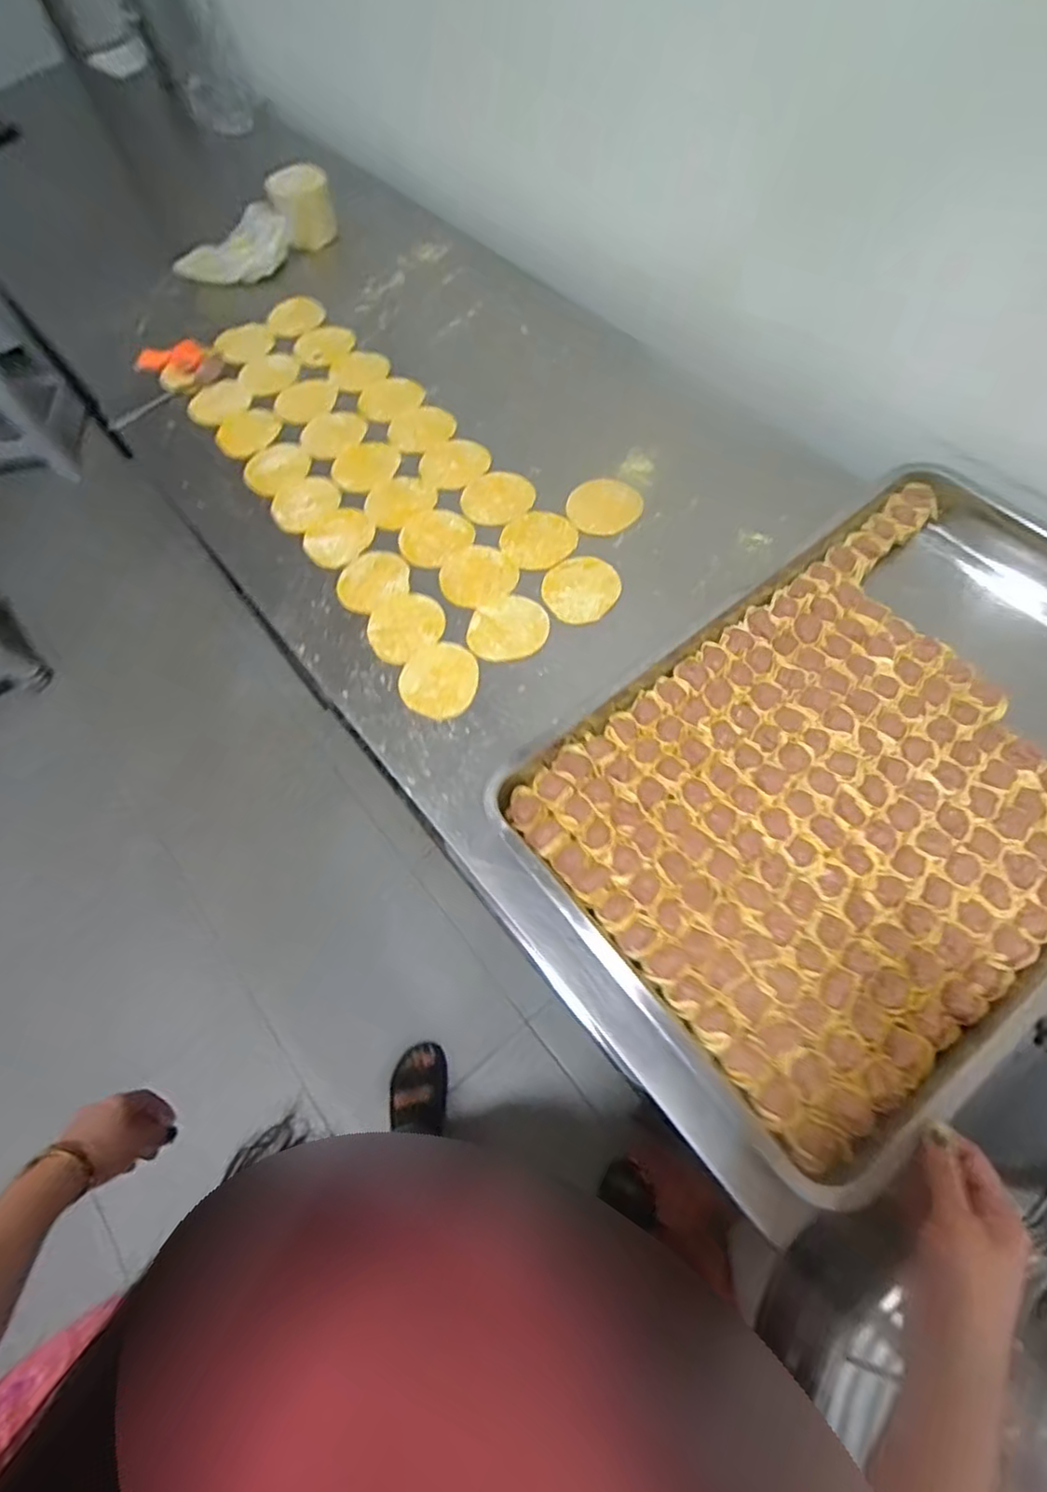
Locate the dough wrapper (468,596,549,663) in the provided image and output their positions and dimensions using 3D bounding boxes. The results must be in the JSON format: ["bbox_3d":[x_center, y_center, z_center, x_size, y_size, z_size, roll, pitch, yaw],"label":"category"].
[{"bbox_3d":[-0.016,-0.122,0.692,0.082,0.004,0.074,-27,66,-9],"label":"dough wrapper"}]

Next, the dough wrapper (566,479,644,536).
[{"bbox_3d":[0.091,-0.275,0.756,0.084,0.004,0.079,-1,65,3],"label":"dough wrapper"}]

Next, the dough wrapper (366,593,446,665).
[{"bbox_3d":[-0.127,-0.130,0.710,0.083,0.006,0.075,-35,68,-12],"label":"dough wrapper"}]

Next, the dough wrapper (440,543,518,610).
[{"bbox_3d":[-0.051,-0.189,0.731,0.080,0.006,0.086,-1,65,3],"label":"dough wrapper"}]

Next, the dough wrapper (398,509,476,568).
[{"bbox_3d":[-0.101,-0.239,0.757,0.081,0.004,0.069,-39,76,-12],"label":"dough wrapper"}]

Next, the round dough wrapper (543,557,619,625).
[{"bbox_3d":[0.063,-0.168,0.708,0.081,0.004,0.083,-1,65,3],"label":"round dough wrapper"}]

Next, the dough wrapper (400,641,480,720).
[{"bbox_3d":[-0.085,-0.068,0.675,0.078,0.006,0.087,11,66,8],"label":"dough wrapper"}]

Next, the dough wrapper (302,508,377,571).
[{"bbox_3d":[-0.217,-0.245,0.773,0.076,0.004,0.084,37,72,18],"label":"dough wrapper"}]

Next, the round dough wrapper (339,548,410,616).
[{"bbox_3d":[-0.169,-0.186,0.741,0.081,0.007,0.079,-1,65,3],"label":"round dough wrapper"}]

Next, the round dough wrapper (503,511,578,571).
[{"bbox_3d":[0.017,-0.234,0.744,0.081,0.004,0.081,-1,65,3],"label":"round dough wrapper"}]

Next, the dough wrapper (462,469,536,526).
[{"bbox_3d":[-0.029,-0.293,0.776,0.081,0.004,0.089,-1,65,3],"label":"dough wrapper"}]

